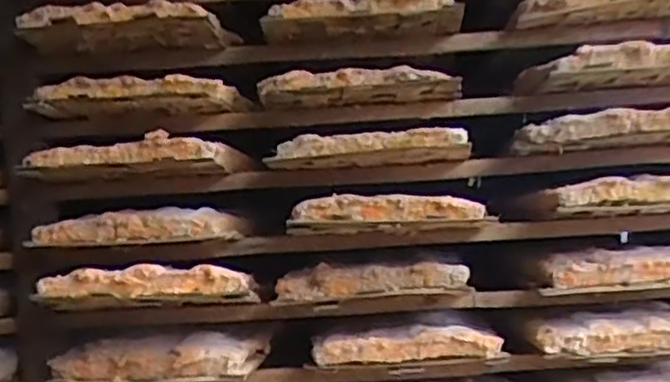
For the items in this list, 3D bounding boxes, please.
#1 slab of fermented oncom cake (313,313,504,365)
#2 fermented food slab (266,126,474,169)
[{"bbox_3d":[0.085,0.180,0.825,0.223,0.039,0.100,-1,-2,8],"label":"slab of fermented oncom cake"},{"bbox_3d":[0.039,-0.050,0.817,0.239,0.038,0.047,-1,-2,-1],"label":"fermented food slab"}]

